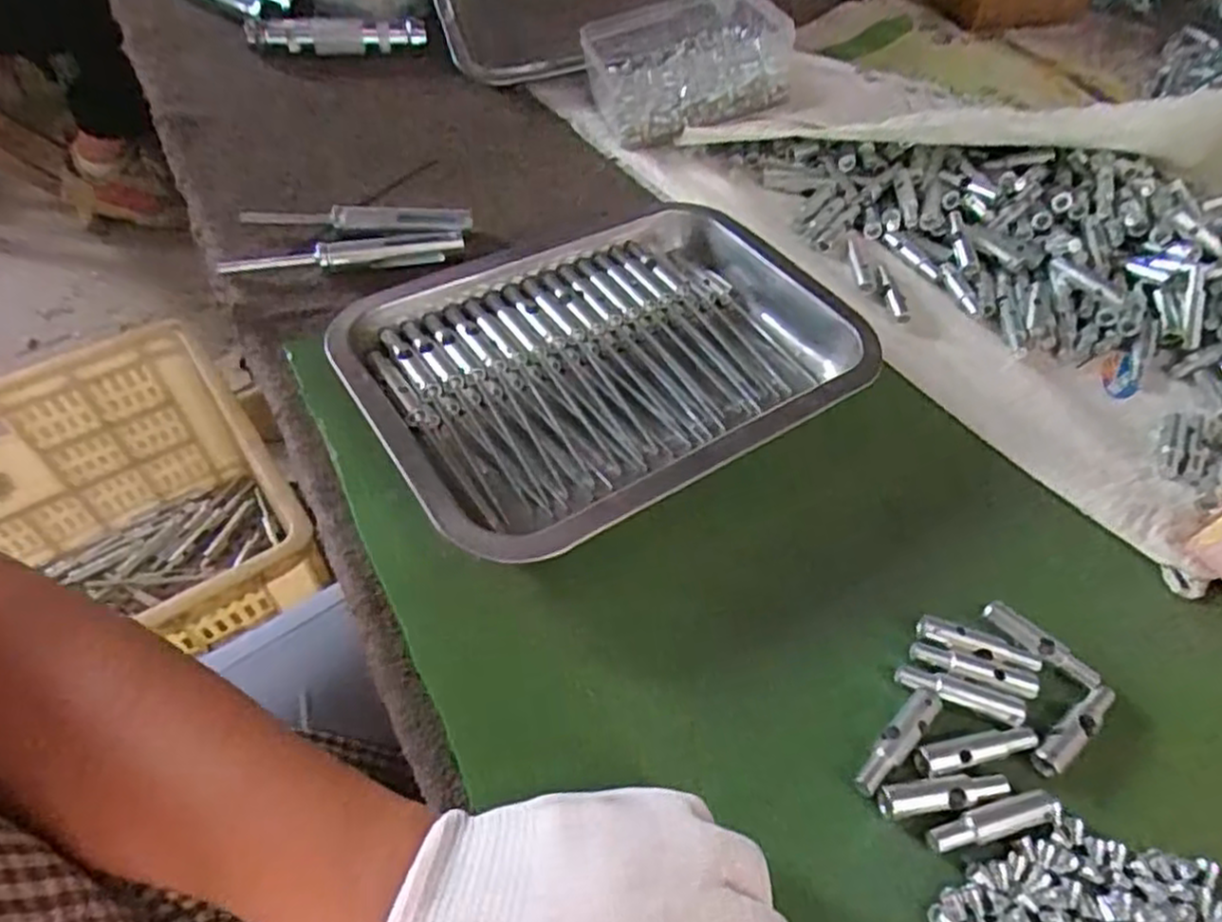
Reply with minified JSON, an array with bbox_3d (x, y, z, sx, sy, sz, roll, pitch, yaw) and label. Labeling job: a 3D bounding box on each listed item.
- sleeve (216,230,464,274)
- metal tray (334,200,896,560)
[{"bbox_3d":[-0.164,-0.129,0.456,0.144,0.013,0.015,-13,56,-14],"label":"sleeve"},{"bbox_3d":[-0.001,-0.056,0.394,0.253,0.034,0.186,-28,60,-23],"label":"metal tray"}]

